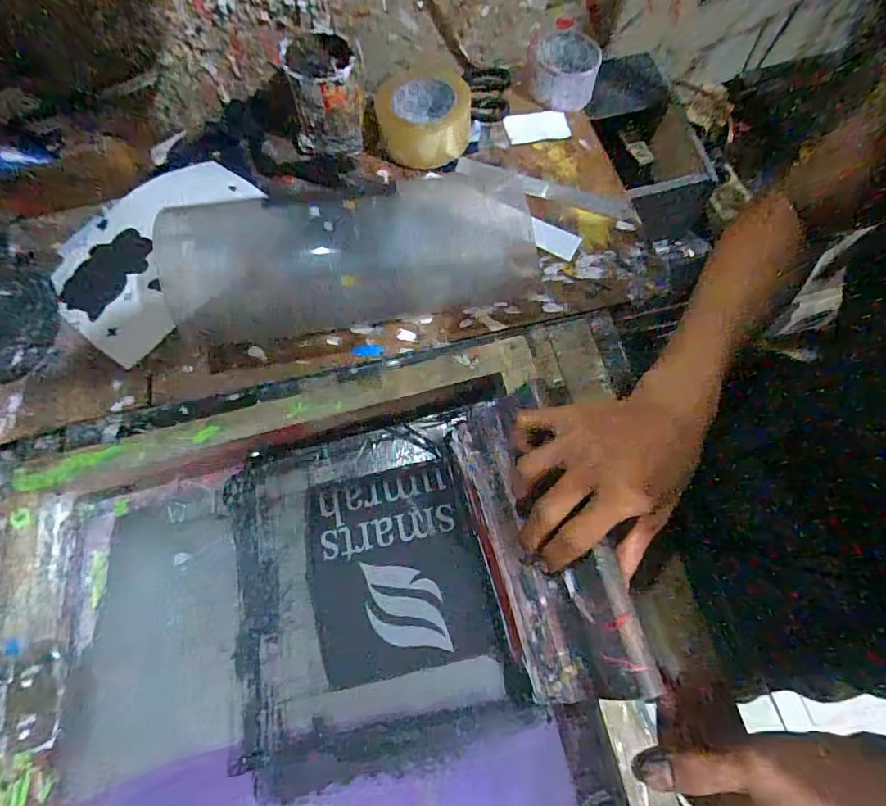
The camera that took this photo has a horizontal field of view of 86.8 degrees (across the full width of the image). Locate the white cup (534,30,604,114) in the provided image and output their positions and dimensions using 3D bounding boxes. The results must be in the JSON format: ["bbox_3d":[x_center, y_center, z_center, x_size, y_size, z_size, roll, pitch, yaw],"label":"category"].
[{"bbox_3d":[0.160,-0.432,0.618,0.083,0.046,0.083,8,68,3],"label":"white cup"}]

